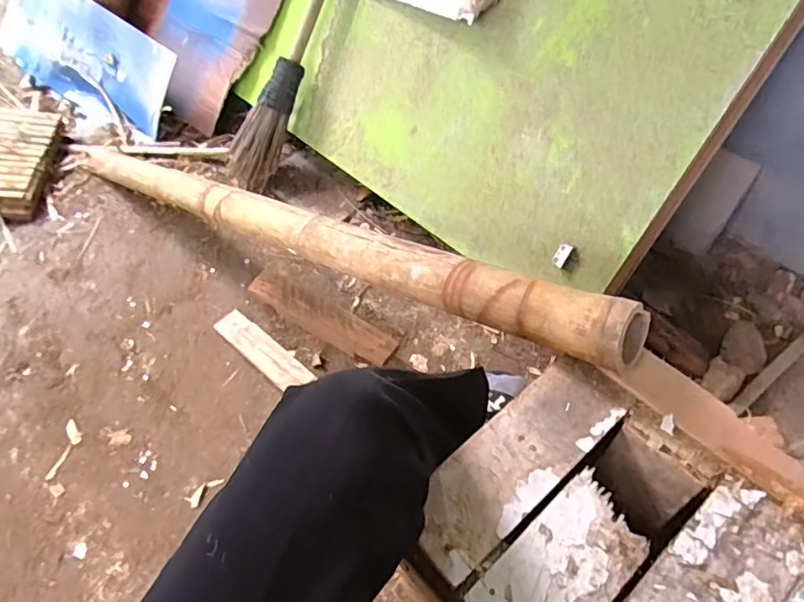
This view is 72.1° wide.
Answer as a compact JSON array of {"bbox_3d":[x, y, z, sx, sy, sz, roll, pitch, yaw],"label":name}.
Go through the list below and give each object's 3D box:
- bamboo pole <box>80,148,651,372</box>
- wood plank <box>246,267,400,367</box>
[{"bbox_3d":[-0.247,-0.139,0.899,1.263,0.056,0.072,21,58,40],"label":"bamboo pole"},{"bbox_3d":[-0.148,0.029,1.001,0.317,0.033,0.064,29,91,26],"label":"wood plank"}]

